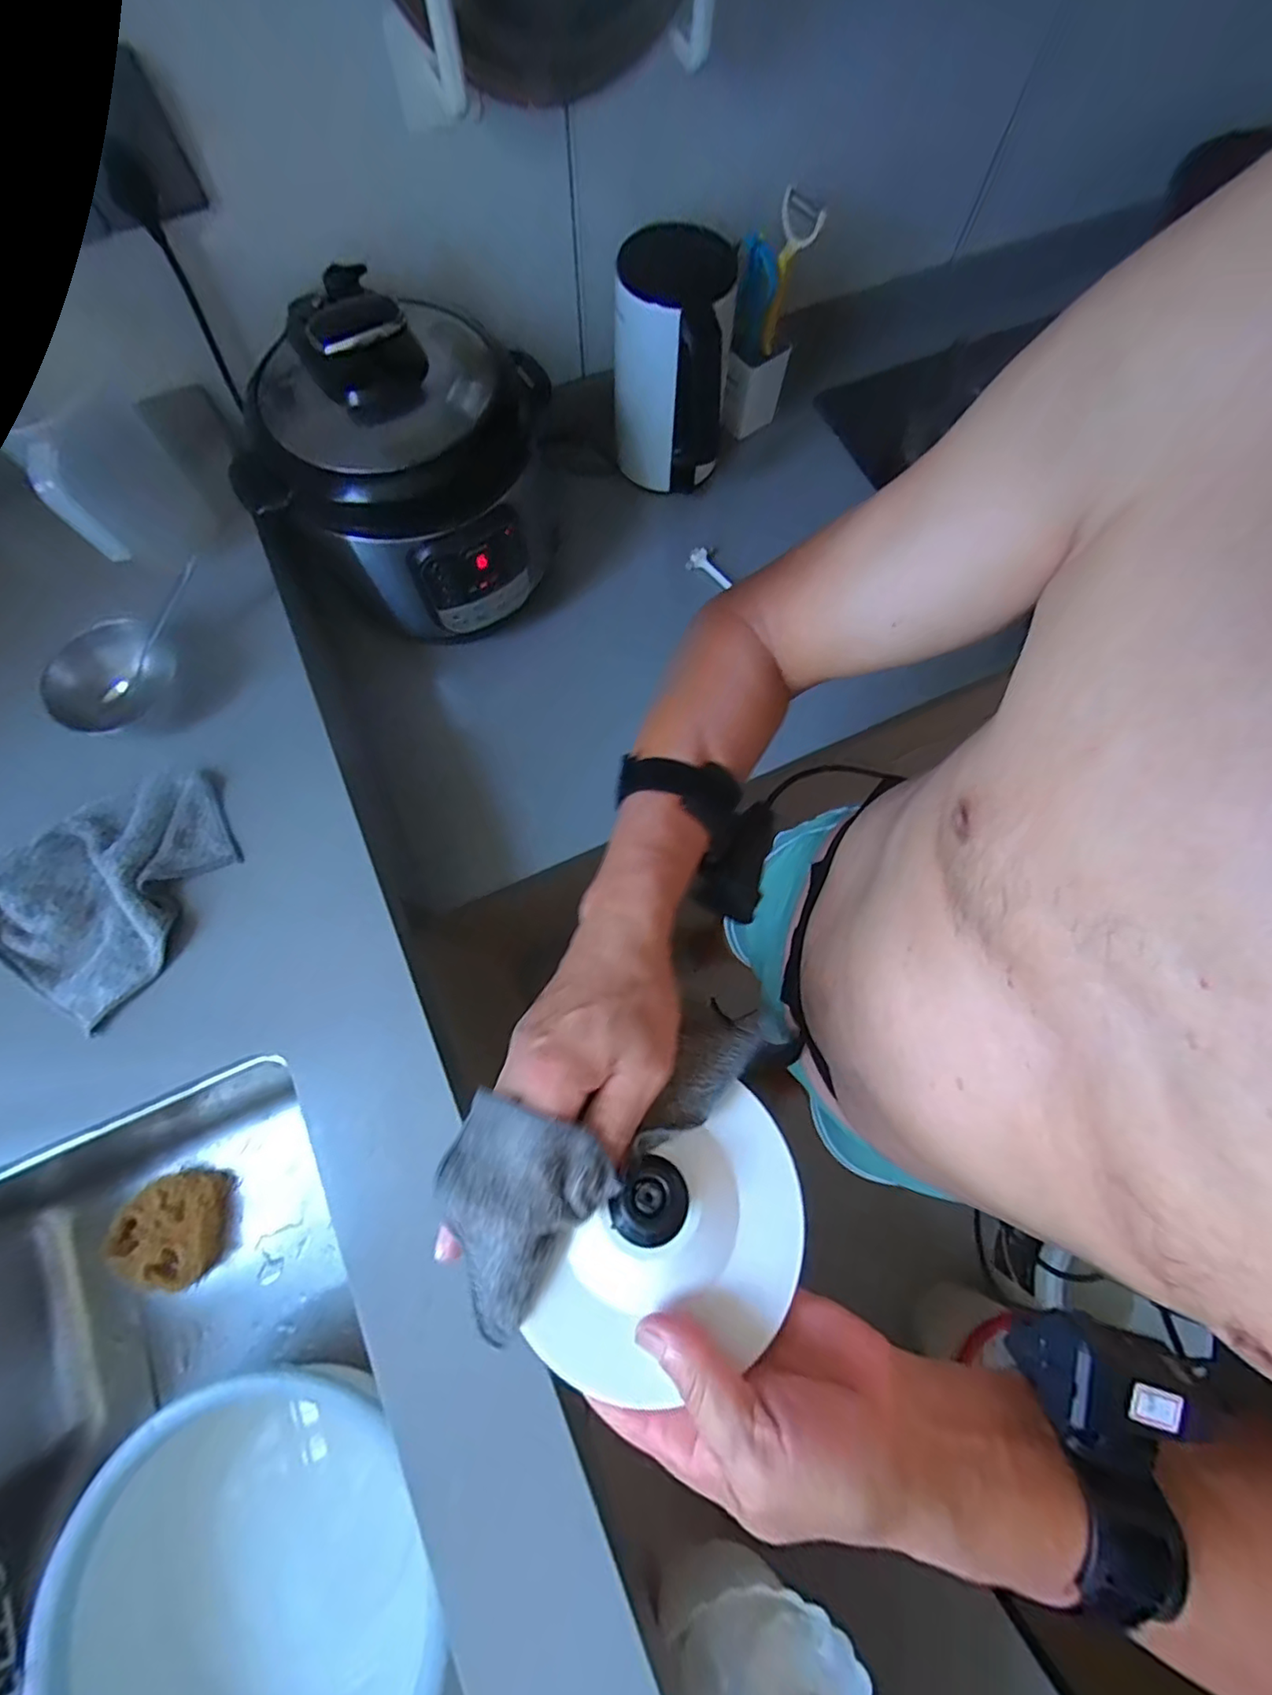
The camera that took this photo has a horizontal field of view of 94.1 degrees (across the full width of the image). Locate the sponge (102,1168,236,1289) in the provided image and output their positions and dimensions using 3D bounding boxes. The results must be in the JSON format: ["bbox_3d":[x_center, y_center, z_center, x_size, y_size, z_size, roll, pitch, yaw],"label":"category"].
[{"bbox_3d":[-0.475,0.385,0.604,0.095,0.039,0.096,0,73,-1],"label":"sponge"}]

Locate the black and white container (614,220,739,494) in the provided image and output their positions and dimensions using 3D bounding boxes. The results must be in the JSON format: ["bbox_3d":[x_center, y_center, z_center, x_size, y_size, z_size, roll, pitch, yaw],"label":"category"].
[{"bbox_3d":[0.045,-0.602,0.761,0.143,0.253,0.155,4,73,0],"label":"black and white container"}]

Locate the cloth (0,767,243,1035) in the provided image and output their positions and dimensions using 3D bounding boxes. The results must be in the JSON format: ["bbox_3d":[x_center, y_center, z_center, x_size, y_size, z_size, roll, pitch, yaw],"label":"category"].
[{"bbox_3d":[-0.428,0.028,0.489,0.151,0.036,0.193,41,77,11],"label":"cloth"}]

